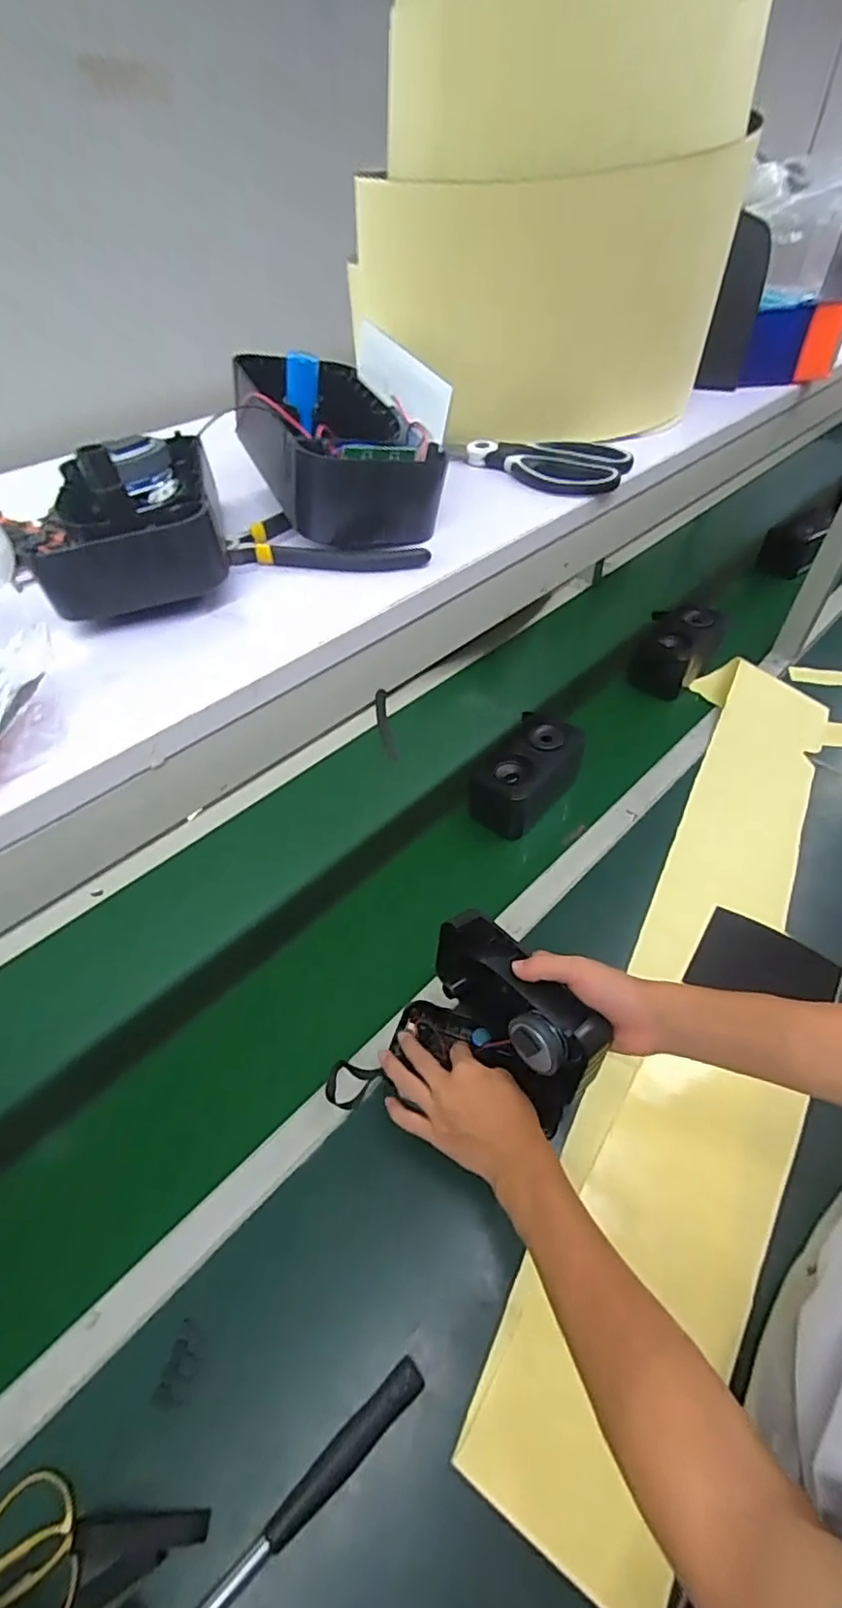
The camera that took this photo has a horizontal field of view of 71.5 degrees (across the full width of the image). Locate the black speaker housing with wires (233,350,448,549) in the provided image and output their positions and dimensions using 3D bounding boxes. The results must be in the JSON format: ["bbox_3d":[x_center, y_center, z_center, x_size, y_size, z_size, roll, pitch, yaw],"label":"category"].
[{"bbox_3d":[-0.059,-0.243,0.390,0.097,0.070,0.168,-21,50,-15],"label":"black speaker housing with wires"}]

